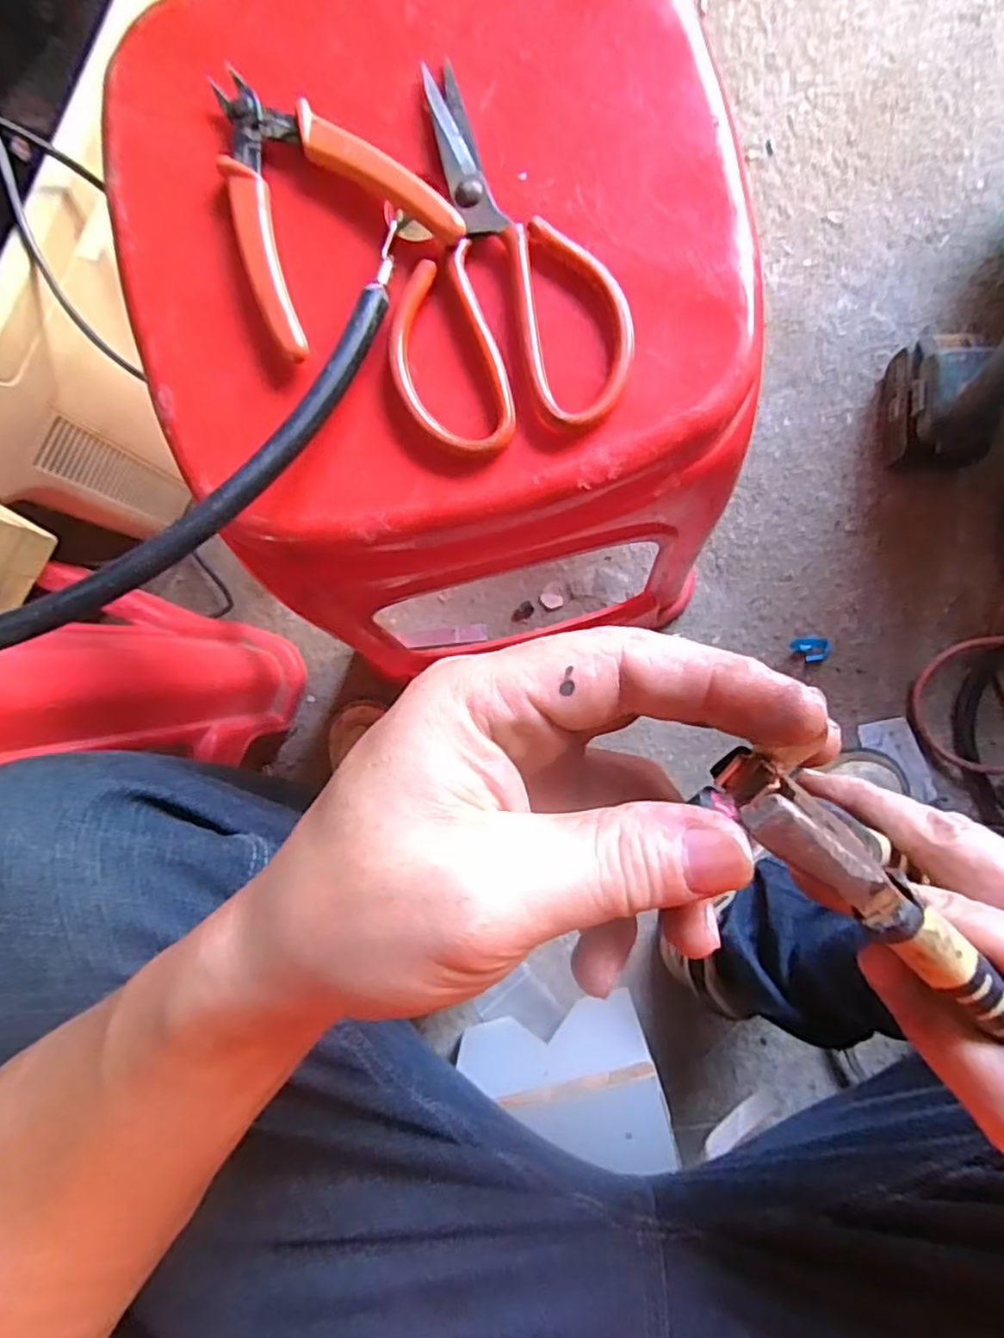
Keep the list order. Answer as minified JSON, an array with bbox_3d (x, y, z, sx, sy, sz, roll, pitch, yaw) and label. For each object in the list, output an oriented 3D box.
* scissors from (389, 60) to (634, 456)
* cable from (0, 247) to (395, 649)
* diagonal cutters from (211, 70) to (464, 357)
[{"bbox_3d":[-0.009,-0.165,0.273,0.093,0.008,0.153,-19,87,3],"label":"scissors"},{"bbox_3d":[-0.223,-0.073,0.260,0.382,0.051,0.152,-11,87,3],"label":"cable"},{"bbox_3d":[-0.081,-0.194,0.274,0.084,0.009,0.111,-35,86,2],"label":"diagonal cutters"}]

